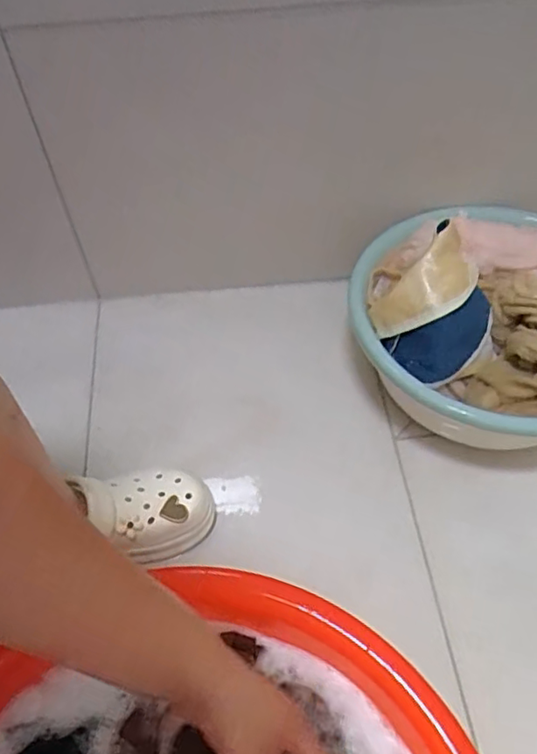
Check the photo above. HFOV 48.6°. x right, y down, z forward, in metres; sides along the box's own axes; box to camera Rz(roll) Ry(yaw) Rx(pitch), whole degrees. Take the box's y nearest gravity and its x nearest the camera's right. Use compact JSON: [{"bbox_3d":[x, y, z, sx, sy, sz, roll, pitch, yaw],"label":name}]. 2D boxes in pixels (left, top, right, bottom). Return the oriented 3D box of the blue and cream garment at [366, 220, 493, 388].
[{"bbox_3d":[0.208,-0.087,0.747,0.152,0.113,0.173,2,54,4],"label":"blue and cream garment"}]

